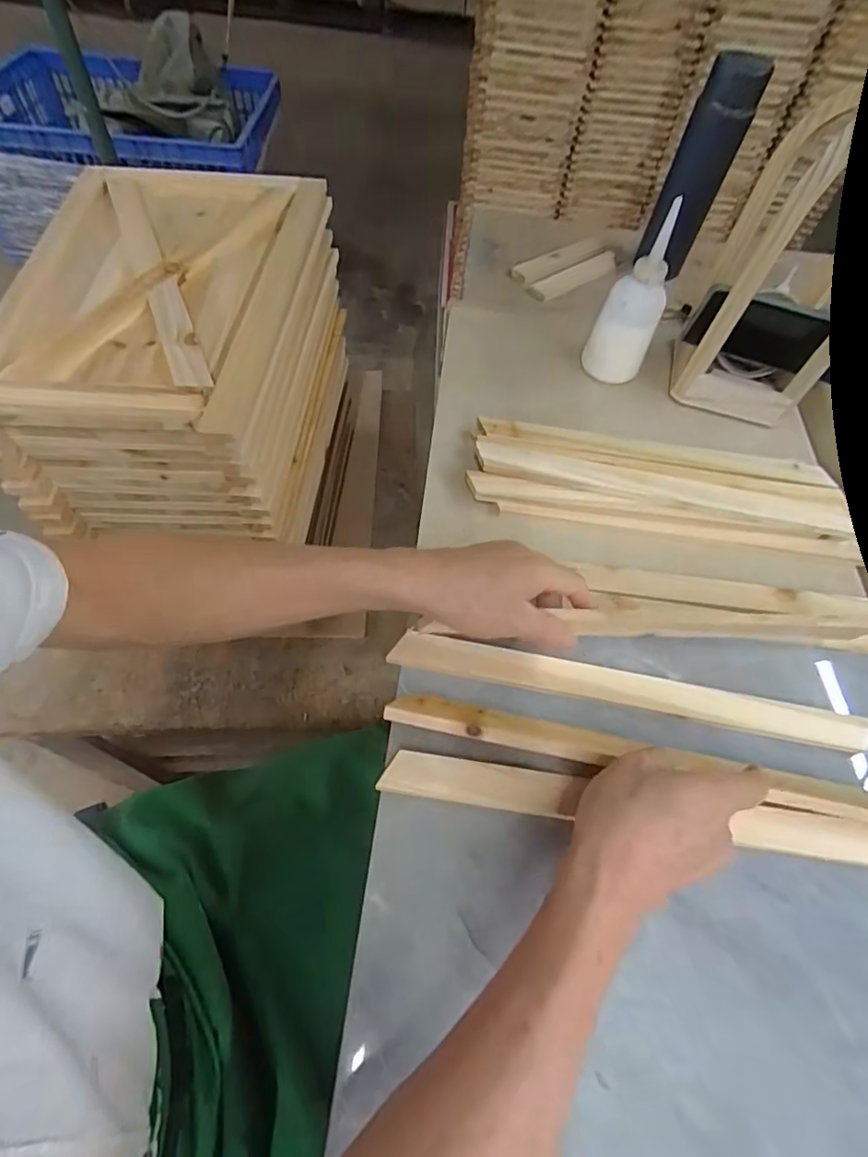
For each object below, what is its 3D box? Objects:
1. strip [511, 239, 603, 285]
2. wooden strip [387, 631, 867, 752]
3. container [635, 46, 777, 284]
[{"bbox_3d":[0.168,-0.427,0.714,0.154,0.014,0.035,-28,64,-19],"label":"strip"},{"bbox_3d":[0.138,0.081,0.388,0.333,0.010,0.027,11,58,3],"label":"wooden strip"},{"bbox_3d":[0.316,-0.483,0.643,0.062,0.215,0.058,2,58,-3],"label":"container"}]

